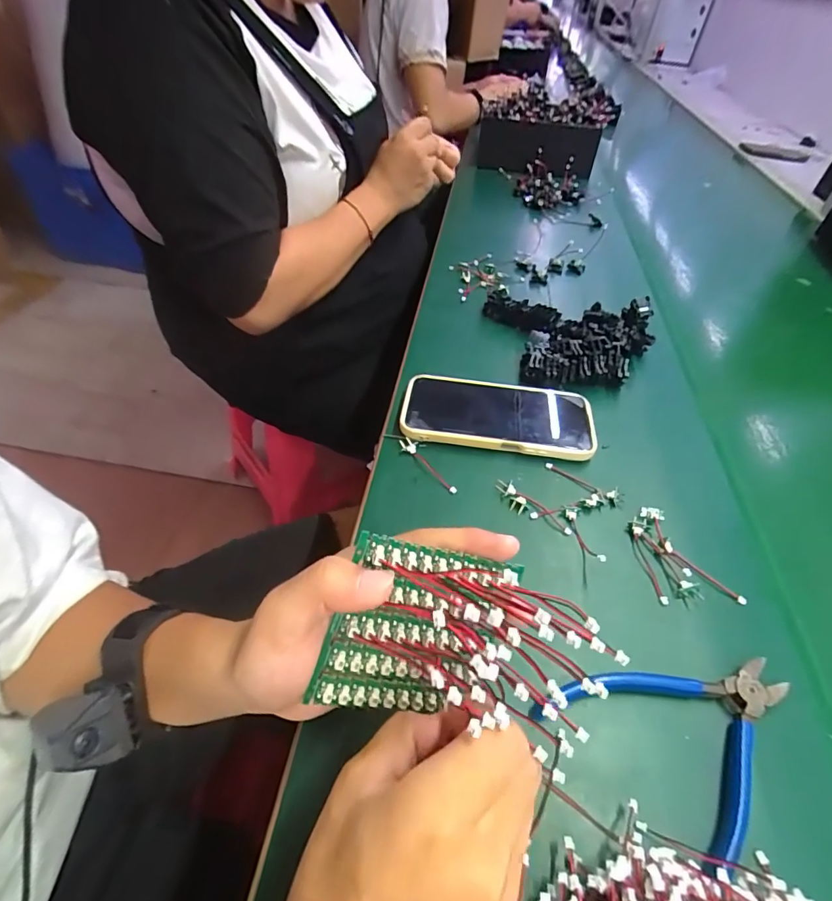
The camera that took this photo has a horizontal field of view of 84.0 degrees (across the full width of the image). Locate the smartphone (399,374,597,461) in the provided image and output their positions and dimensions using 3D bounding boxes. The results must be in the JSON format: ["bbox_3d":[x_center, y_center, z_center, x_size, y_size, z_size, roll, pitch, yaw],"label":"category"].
[{"bbox_3d":[0.074,-0.033,0.423,0.169,0.015,0.084,9,45,2],"label":"smartphone"}]

